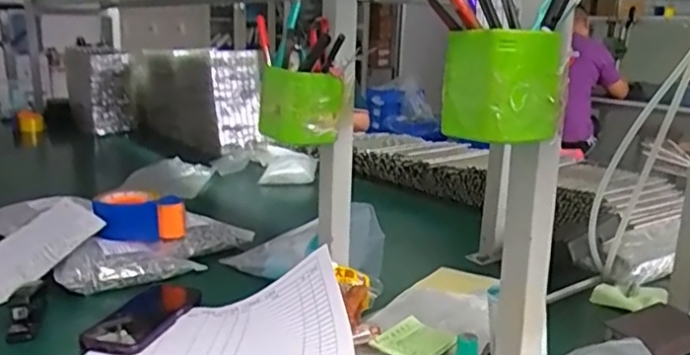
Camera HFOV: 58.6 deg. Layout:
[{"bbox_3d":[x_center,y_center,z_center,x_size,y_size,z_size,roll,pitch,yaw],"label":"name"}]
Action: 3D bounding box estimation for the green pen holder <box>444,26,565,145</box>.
[{"bbox_3d":[0.122,-0.071,0.475,0.075,0.078,0.068,-10,18,-41],"label":"green pen holder"}]

